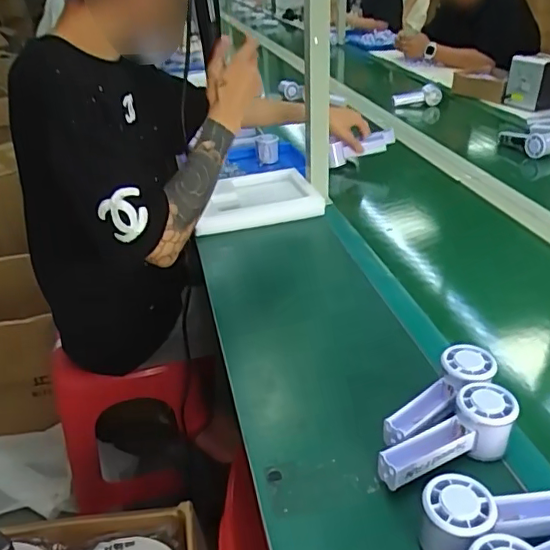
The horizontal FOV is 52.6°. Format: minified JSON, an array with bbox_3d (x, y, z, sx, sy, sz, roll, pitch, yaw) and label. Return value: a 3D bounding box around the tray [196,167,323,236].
[{"bbox_3d":[-0.049,-0.155,1.126,0.255,0.054,0.192,-12,31,-15],"label":"tray"}]

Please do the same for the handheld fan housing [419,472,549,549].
[{"bbox_3d":[0.200,0.206,0.478,0.158,0.062,0.059,-10,30,-13],"label":"handheld fan housing"}]

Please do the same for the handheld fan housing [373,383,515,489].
[{"bbox_3d":[0.175,0.167,0.548,0.150,0.059,0.054,-20,34,-27],"label":"handheld fan housing"}]

